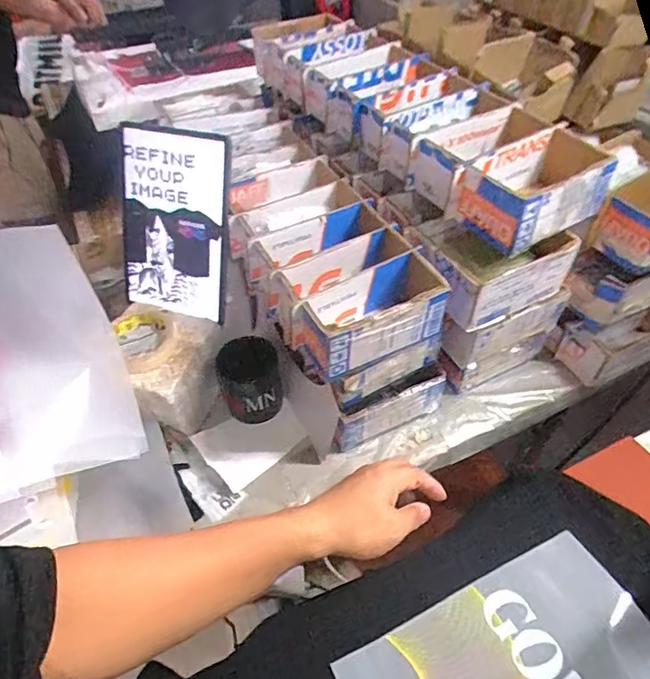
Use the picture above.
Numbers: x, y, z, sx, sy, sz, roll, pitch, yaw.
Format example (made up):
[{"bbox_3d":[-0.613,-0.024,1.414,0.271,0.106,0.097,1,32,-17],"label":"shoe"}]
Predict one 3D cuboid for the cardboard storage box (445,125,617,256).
[{"bbox_3d":[0.243,-0.174,0.590,0.167,0.072,0.098,-26,53,-22],"label":"cardboard storage box"}]

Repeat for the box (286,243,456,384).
[{"bbox_3d":[0.054,-0.028,0.566,0.181,0.084,0.082,-23,51,-19],"label":"box"}]

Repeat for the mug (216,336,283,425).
[{"bbox_3d":[-0.106,0.057,0.700,0.087,0.082,0.087,-11,49,-9],"label":"mug"}]

